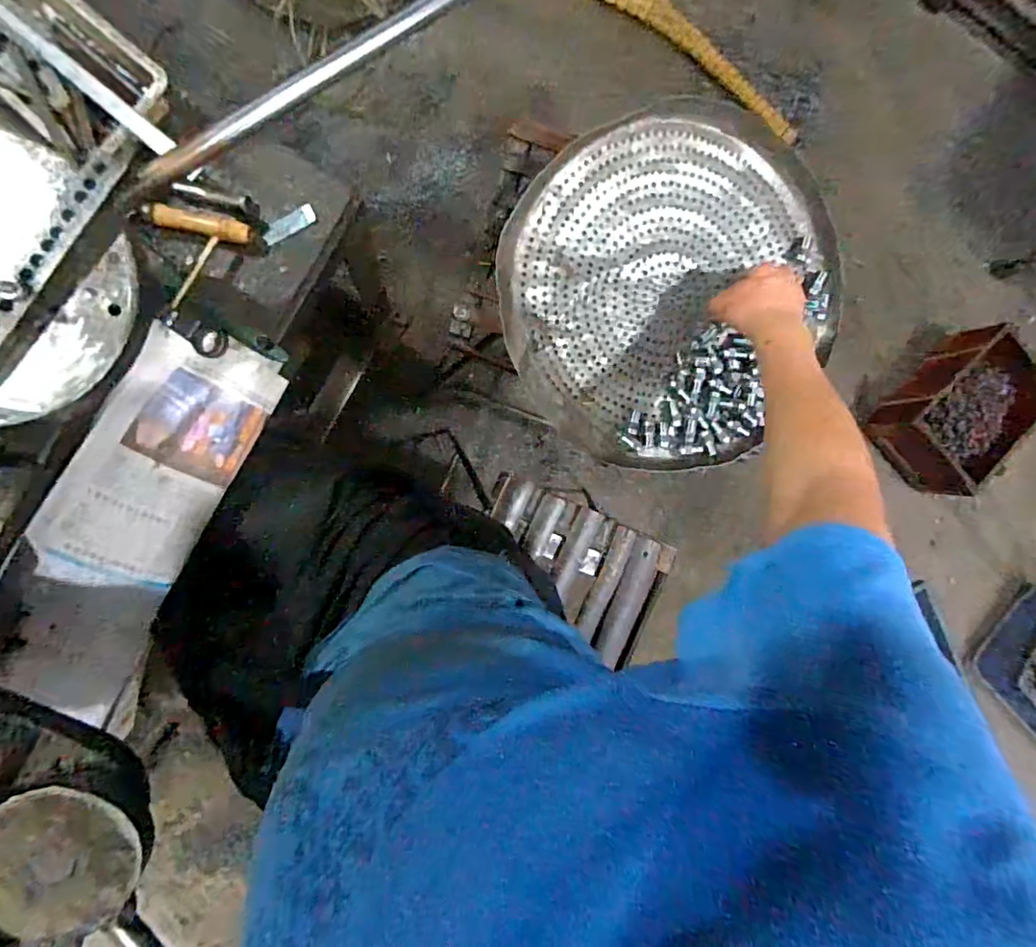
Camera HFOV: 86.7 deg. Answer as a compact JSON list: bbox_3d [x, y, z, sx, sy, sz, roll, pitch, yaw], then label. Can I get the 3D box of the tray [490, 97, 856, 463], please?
[{"bbox_3d":[0.175,-0.212,0.616,0.351,0.038,0.406,40,86,-8],"label":"tray"}]

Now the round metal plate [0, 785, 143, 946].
[{"bbox_3d":[-0.294,0.249,0.347,0.095,0.008,0.094,0,92,-9],"label":"round metal plate"}]

